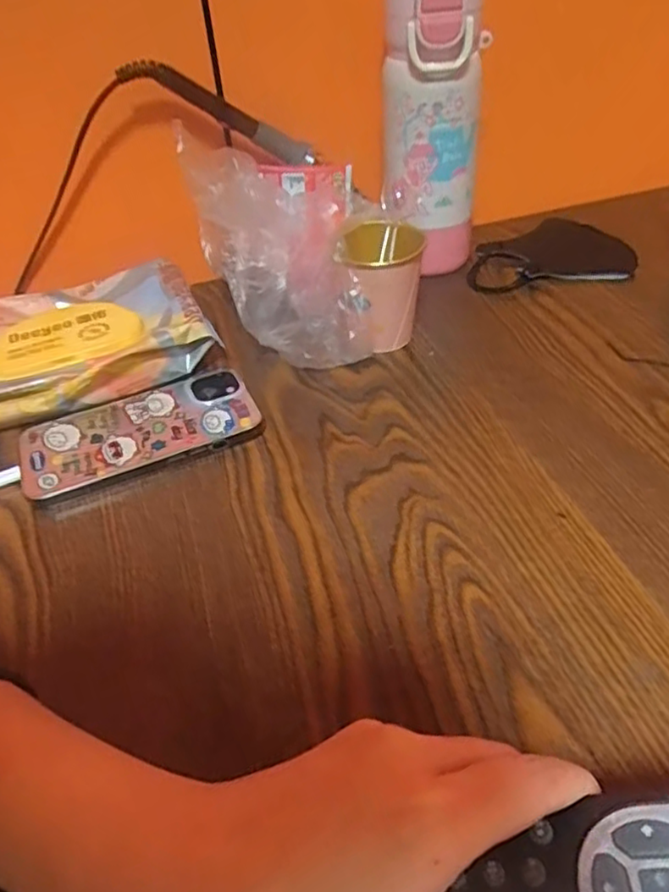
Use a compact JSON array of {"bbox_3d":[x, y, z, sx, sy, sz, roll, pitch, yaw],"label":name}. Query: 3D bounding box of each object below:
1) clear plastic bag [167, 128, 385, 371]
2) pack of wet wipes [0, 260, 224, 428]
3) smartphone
[{"bbox_3d":[-0.029,-0.141,0.475,0.137,0.133,0.141,-6,43,0],"label":"clear plastic bag"},{"bbox_3d":[-0.203,-0.073,0.468,0.210,0.041,0.128,-19,44,-14],"label":"pack of wet wipes"},{"bbox_3d":[-0.126,-0.009,0.417,0.148,0.015,0.076,-19,44,-14],"label":"smartphone"}]

